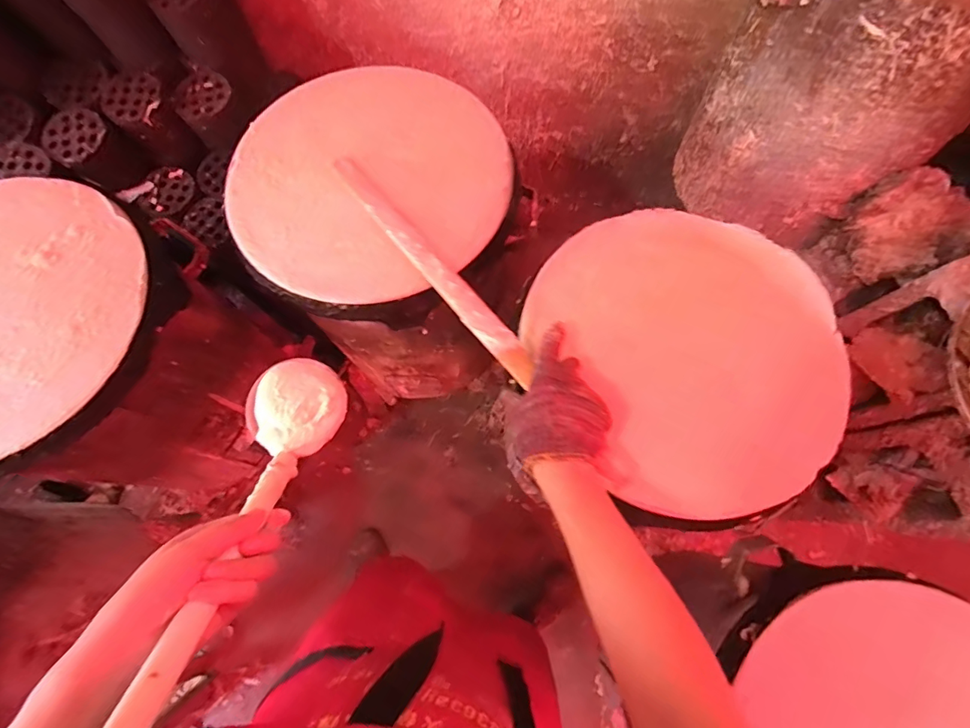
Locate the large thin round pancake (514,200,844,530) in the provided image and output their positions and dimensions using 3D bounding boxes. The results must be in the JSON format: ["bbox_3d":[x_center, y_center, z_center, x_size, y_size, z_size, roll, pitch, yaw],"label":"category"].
[{"bbox_3d":[0.244,-0.020,0.560,0.341,0.029,0.366,-24,74,-10],"label":"large thin round pancake"}]

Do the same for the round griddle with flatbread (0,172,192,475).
[{"bbox_3d":[-0.588,-0.061,0.567,0.372,0.041,0.362,0,73,0],"label":"round griddle with flatbread"}]

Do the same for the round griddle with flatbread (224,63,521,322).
[{"bbox_3d":[-0.154,-0.250,0.625,0.367,0.043,0.373,0,73,0],"label":"round griddle with flatbread"}]

